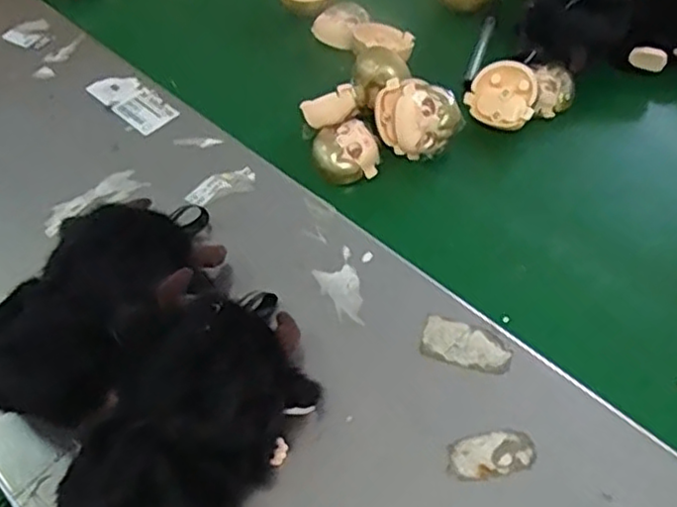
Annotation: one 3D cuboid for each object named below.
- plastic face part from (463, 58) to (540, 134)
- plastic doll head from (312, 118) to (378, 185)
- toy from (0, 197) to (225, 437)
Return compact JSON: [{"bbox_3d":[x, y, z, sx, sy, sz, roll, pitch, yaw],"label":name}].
[{"bbox_3d":[0.121,-0.115,0.503,0.049,0.018,0.048,26,94,25],"label":"plastic face part"},{"bbox_3d":[0.004,-0.071,0.492,0.045,0.025,0.038,-15,54,-7],"label":"plastic doll head"},{"bbox_3d":[-0.123,0.023,0.378,0.096,0.050,0.155,15,56,15],"label":"toy"}]

